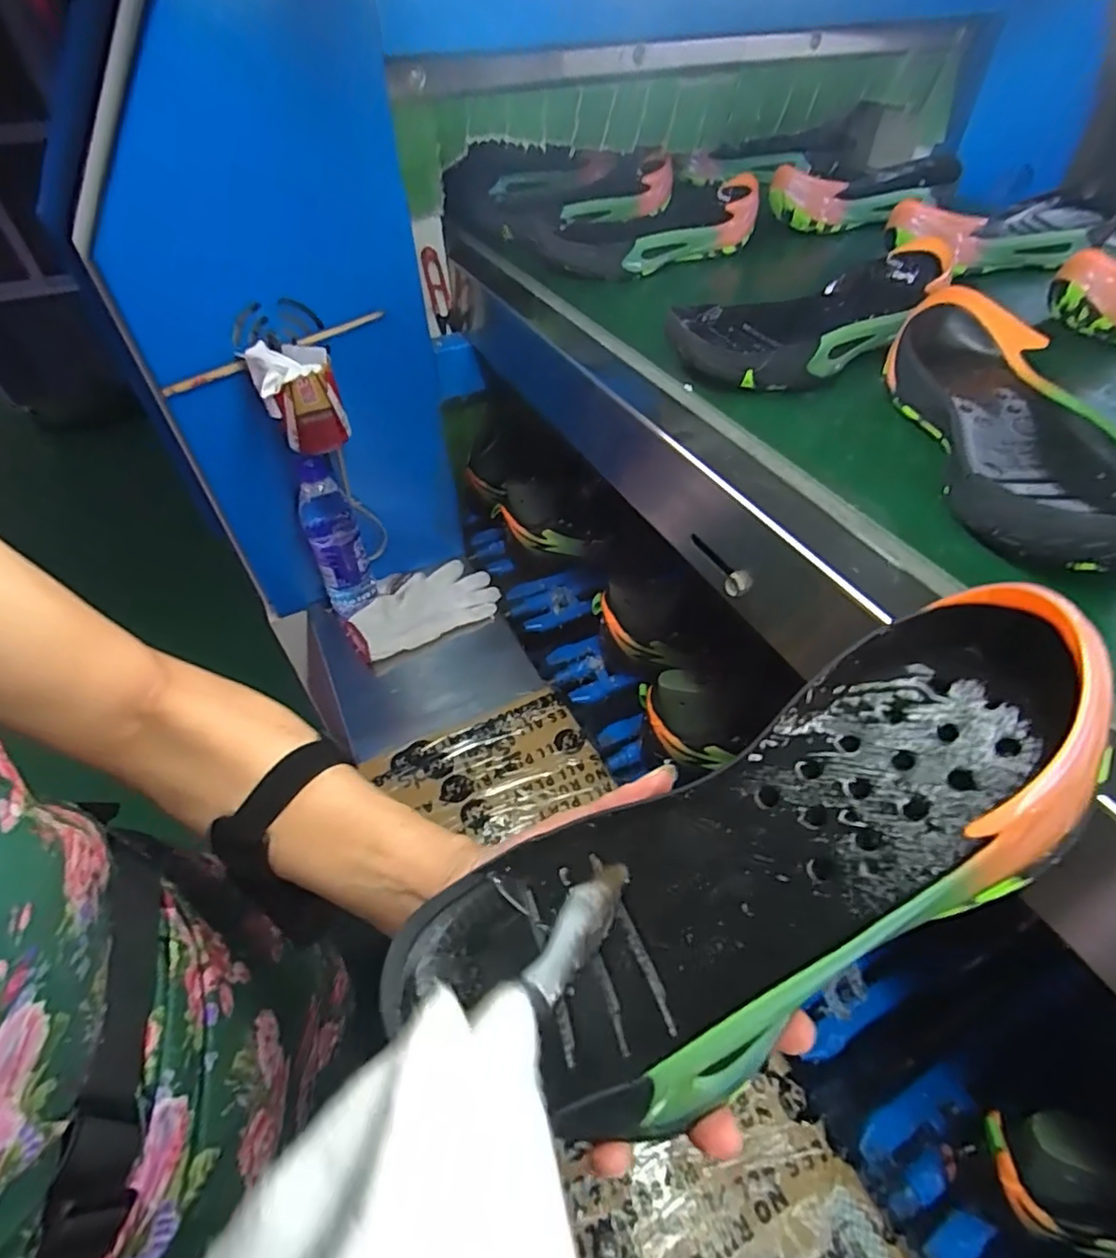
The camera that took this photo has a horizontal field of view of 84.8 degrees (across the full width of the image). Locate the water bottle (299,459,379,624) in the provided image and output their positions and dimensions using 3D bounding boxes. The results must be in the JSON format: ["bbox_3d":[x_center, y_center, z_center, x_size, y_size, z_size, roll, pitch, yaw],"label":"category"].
[{"bbox_3d":[-0.280,-0.114,0.758,0.062,0.205,0.057,-21,48,-16],"label":"water bottle"}]

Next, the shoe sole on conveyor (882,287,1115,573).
[{"bbox_3d":[0.284,-0.125,0.378,0.104,0.054,0.265,3,46,6],"label":"shoe sole on conveyor"}]

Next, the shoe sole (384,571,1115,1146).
[{"bbox_3d":[0.059,0.087,0.217,0.262,0.038,0.095,-35,46,11],"label":"shoe sole"}]

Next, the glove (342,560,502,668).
[{"bbox_3d":[-0.190,-0.034,0.841,0.204,0.048,0.136,-26,49,-21],"label":"glove"}]

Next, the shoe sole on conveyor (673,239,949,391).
[{"bbox_3d":[0.210,-0.249,0.494,0.268,0.052,0.098,-20,48,-16],"label":"shoe sole on conveyor"}]

